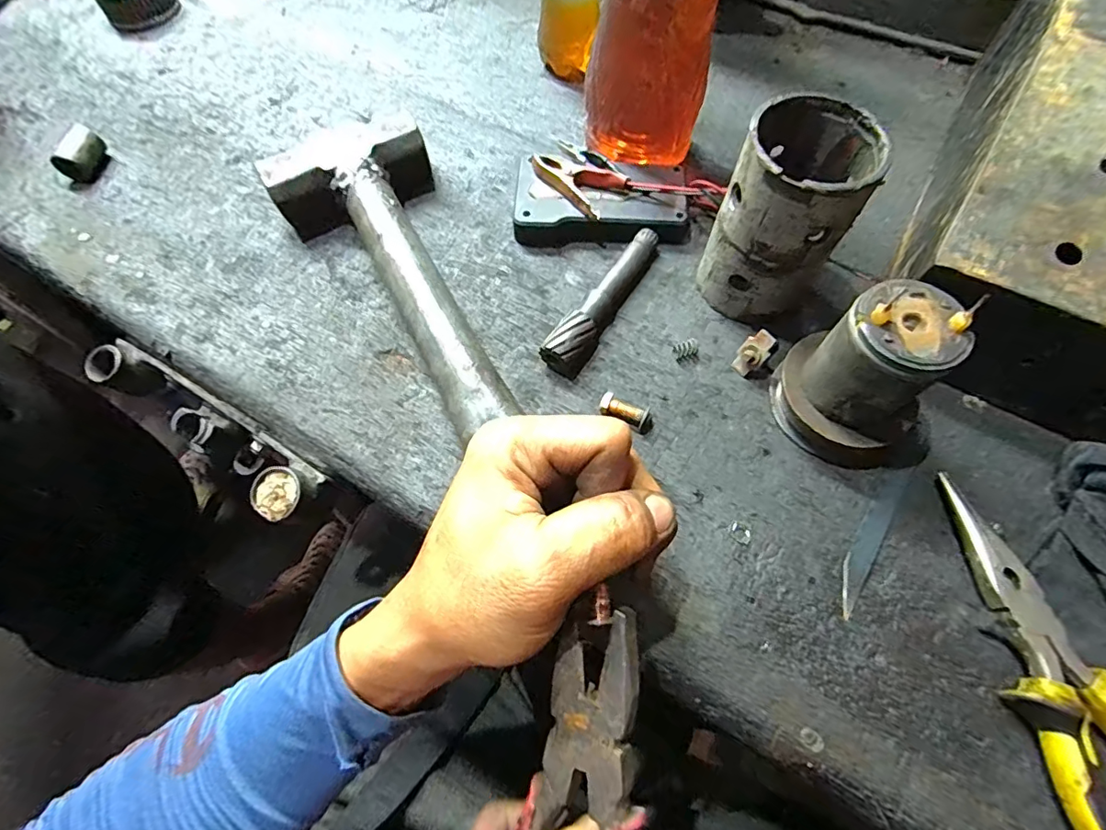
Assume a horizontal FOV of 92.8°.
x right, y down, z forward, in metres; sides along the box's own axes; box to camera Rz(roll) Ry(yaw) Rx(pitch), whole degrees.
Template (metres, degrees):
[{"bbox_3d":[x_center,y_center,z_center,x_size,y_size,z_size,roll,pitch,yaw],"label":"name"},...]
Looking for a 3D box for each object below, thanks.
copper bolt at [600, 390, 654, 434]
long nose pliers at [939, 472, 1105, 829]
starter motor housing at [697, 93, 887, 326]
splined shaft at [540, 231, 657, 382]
[{"bbox_3d":[0.042,-0.001,0.305,0.031,0.011,0.012,22,65,11],"label":"copper bolt"},{"bbox_3d":[0.230,0.123,0.236,0.050,0.022,0.190,-9,63,-5],"label":"long nose pliers"},{"bbox_3d":[0.129,-0.110,0.303,0.066,0.109,0.069,24,65,12],"label":"starter motor housing"},{"bbox_3d":[0.033,-0.073,0.335,0.022,0.021,0.121,30,66,14],"label":"splined shaft"}]

